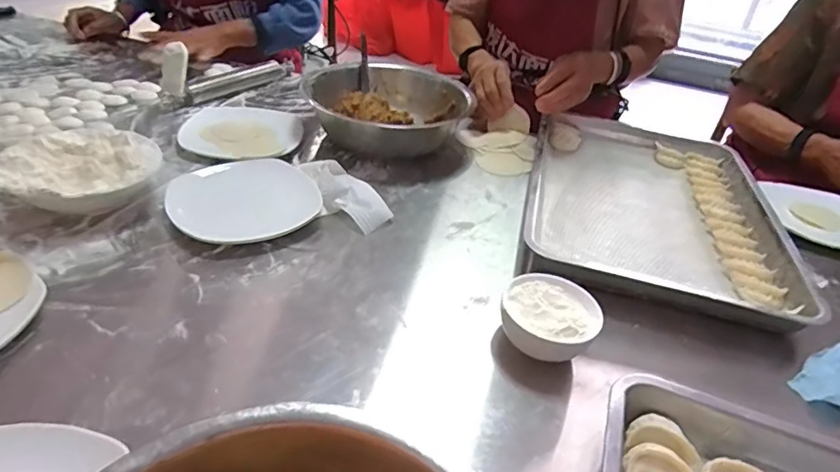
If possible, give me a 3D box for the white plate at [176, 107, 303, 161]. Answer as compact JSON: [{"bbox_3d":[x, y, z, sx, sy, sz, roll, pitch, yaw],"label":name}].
[{"bbox_3d":[-0.277,-0.158,0.820,0.177,0.021,0.178,5,36,-4],"label":"white plate"}]

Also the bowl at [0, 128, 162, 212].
[{"bbox_3d":[-0.398,-0.078,0.632,0.155,0.054,0.155,5,36,-4],"label":"bowl"}]

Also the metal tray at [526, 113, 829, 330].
[{"bbox_3d":[0.333,-0.059,0.773,0.317,0.054,0.468,14,37,9],"label":"metal tray"}]

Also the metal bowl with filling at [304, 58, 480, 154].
[{"bbox_3d":[-0.049,-0.212,0.877,0.217,0.087,0.250,-21,45,-33],"label":"metal bowl with filling"}]

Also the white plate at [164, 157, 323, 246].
[{"bbox_3d":[-0.224,-0.049,0.670,0.171,0.046,0.167,5,36,-4],"label":"white plate"}]

